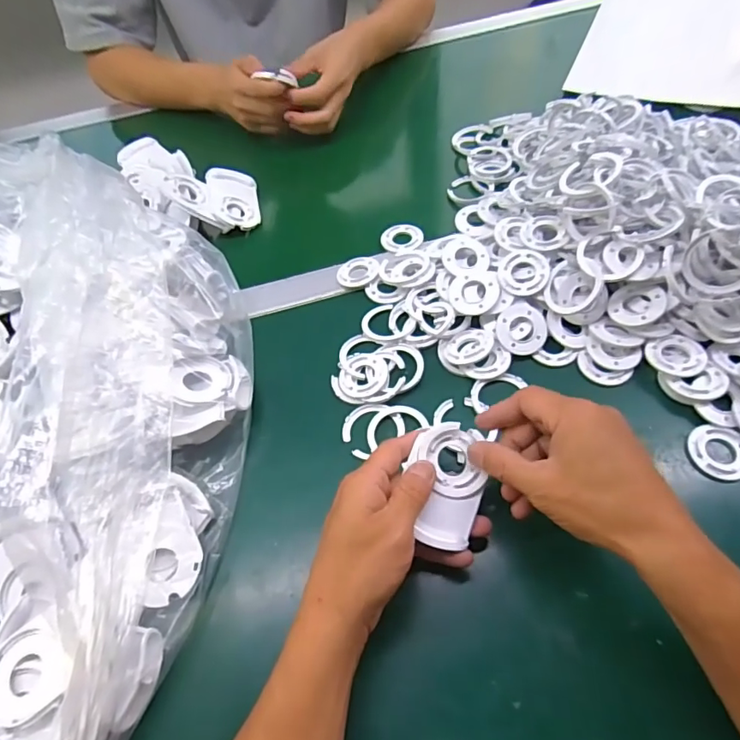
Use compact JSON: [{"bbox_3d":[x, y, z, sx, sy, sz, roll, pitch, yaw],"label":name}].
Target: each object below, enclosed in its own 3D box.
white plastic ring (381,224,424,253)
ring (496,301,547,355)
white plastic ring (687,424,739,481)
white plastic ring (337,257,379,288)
[{"bbox_3d":[0.034,-0.140,0.541,0.044,0.010,0.048,-3,57,5],"label":"white plastic ring"},{"bbox_3d":[0.133,-0.035,0.447,0.044,0.008,0.044,0,81,1],"label":"ring"},{"bbox_3d":[0.266,0.061,0.383,0.042,0.005,0.042,-3,57,5],"label":"white plastic ring"},{"bbox_3d":[-0.012,-0.100,0.515,0.042,0.009,0.038,6,58,11],"label":"white plastic ring"}]

